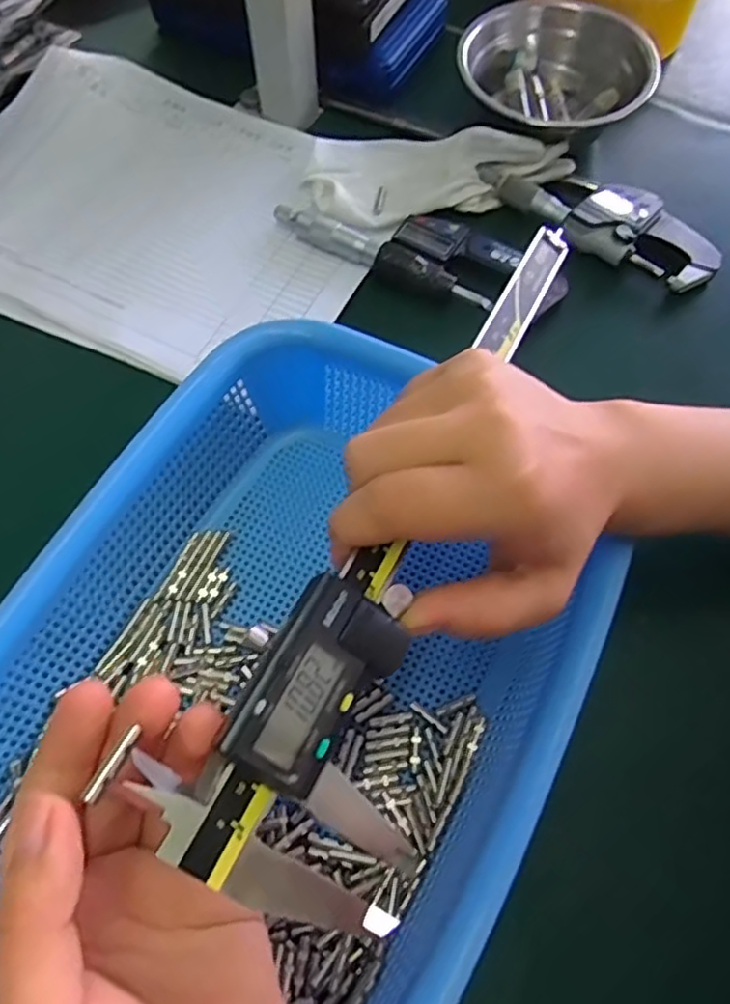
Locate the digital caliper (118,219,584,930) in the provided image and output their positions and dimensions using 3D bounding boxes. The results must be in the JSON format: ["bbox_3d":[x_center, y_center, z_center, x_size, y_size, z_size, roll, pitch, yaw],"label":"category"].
[{"bbox_3d":[0.030,-0.007,0.230,0.066,0.022,0.275,24,61,10],"label":"digital caliper"}]

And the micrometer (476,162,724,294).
[{"bbox_3d":[0.151,-0.188,0.423,0.161,0.029,0.051,32,68,13],"label":"micrometer"}]

